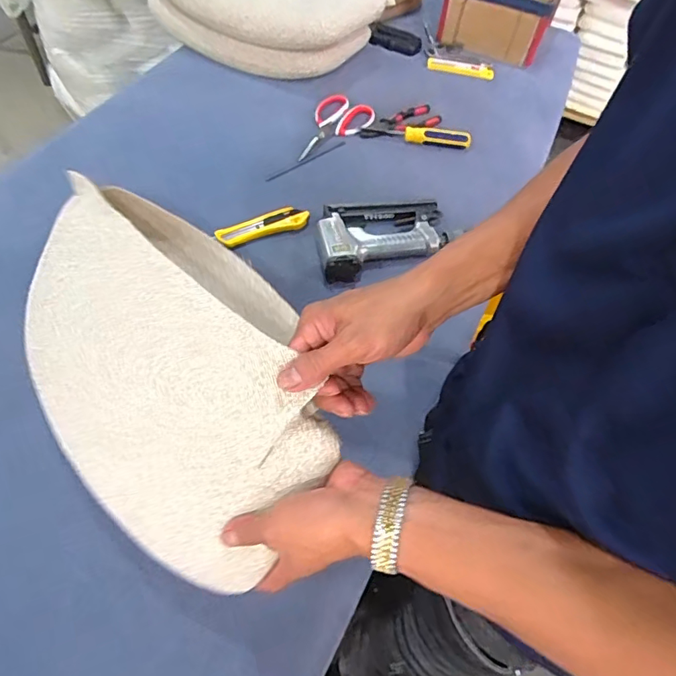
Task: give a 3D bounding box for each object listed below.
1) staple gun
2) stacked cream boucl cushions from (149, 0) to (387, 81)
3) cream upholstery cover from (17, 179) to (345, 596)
[{"bbox_3d":[0.067,-0.149,0.721,0.191,0.039,0.131,-5,58,-7],"label":"staple gun"},{"bbox_3d":[-0.148,-0.648,0.976,0.459,0.122,0.232,24,59,11],"label":"stacked cream boucl cushions"},{"bbox_3d":[-0.171,0.032,0.490,0.399,0.104,0.266,43,109,23],"label":"cream upholstery cover"}]

